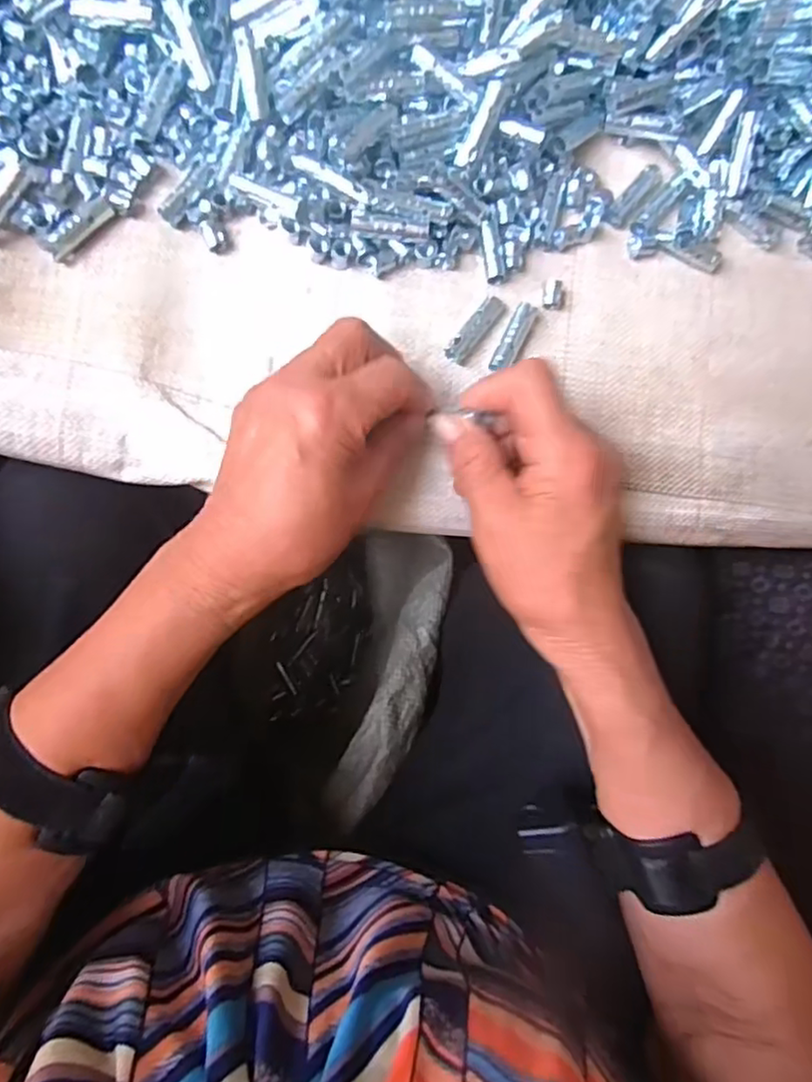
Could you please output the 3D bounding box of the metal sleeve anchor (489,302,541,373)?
[{"bbox_3d":[0.056,-0.107,0.336,0.011,0.006,0.041,31,85,-8],"label":"metal sleeve anchor"}]

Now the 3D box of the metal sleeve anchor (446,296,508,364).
[{"bbox_3d":[0.037,-0.110,0.334,0.011,0.007,0.040,39,84,-7],"label":"metal sleeve anchor"}]

